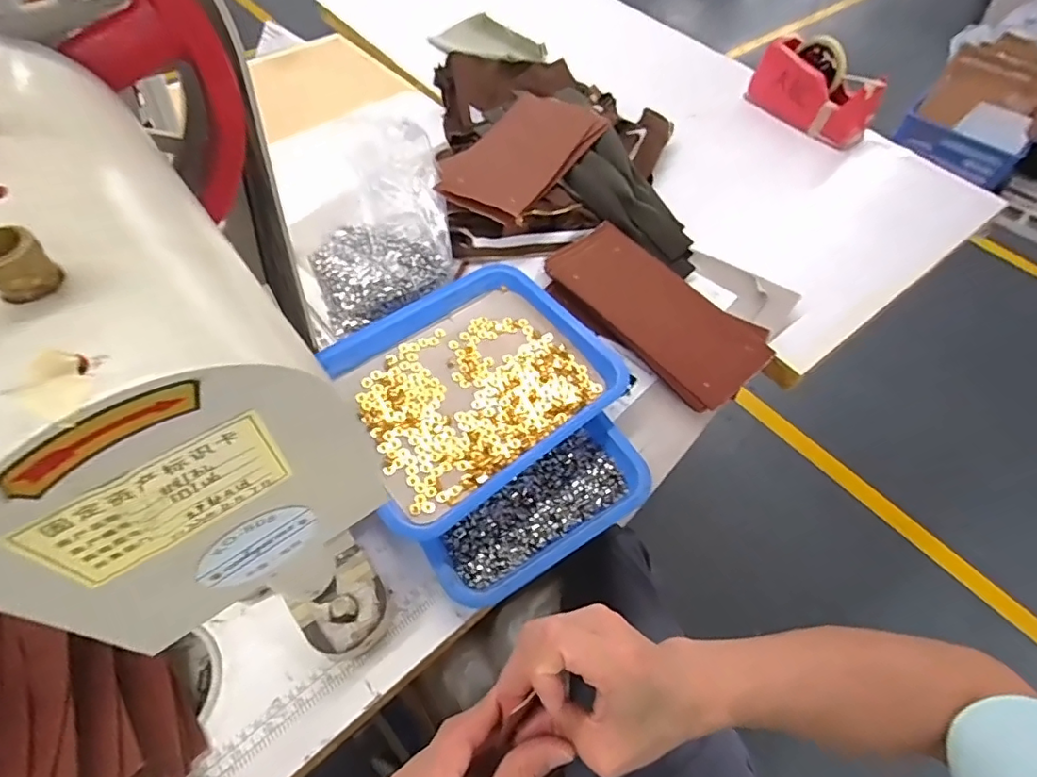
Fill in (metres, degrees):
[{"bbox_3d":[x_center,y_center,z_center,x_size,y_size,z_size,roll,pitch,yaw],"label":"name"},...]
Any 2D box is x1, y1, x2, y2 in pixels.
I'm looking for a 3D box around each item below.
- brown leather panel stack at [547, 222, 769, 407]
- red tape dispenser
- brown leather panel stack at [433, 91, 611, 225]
[{"bbox_3d":[0.162,-0.096,0.649,0.135,0.039,0.272,-36,65,-24],"label":"brown leather panel stack"},{"bbox_3d":[0.490,-0.499,0.901,0.057,0.107,0.203,-29,62,-21],"label":"red tape dispenser"},{"bbox_3d":[0.010,-0.324,0.723,0.125,0.044,0.258,29,59,15],"label":"brown leather panel stack"}]

